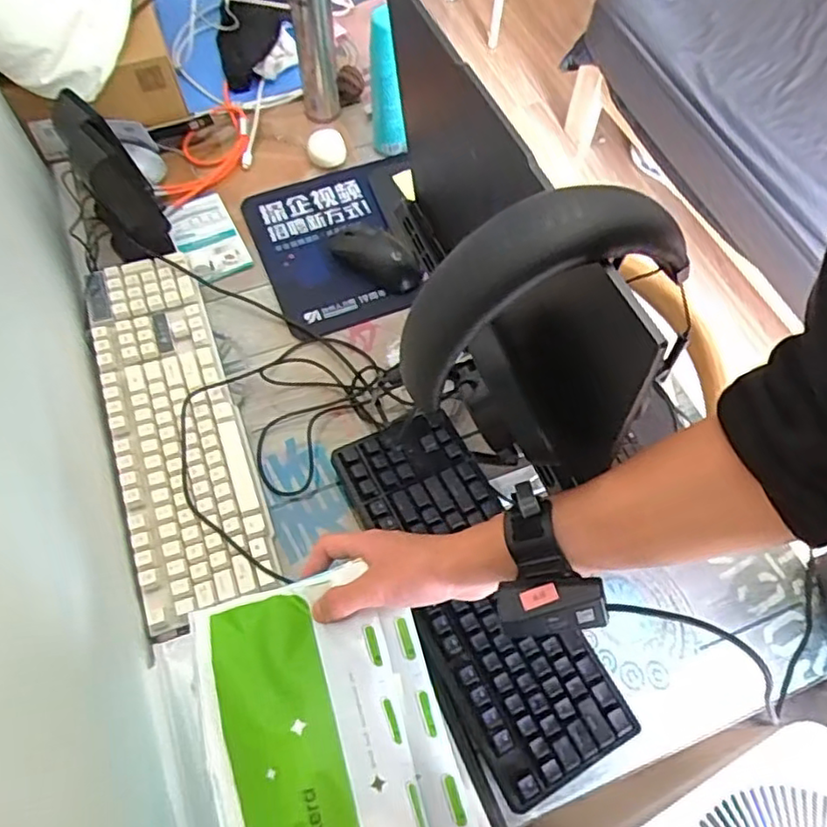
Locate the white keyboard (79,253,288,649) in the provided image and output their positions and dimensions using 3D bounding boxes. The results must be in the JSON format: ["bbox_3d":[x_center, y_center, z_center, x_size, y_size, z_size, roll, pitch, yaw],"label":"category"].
[{"bbox_3d":[-0.266,0.003,0.711,0.128,0.032,0.436,-19,65,-11],"label":"white keyboard"}]

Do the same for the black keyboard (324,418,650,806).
[{"bbox_3d":[0.057,0.157,0.611,0.132,0.031,0.355,-26,66,-14],"label":"black keyboard"}]

